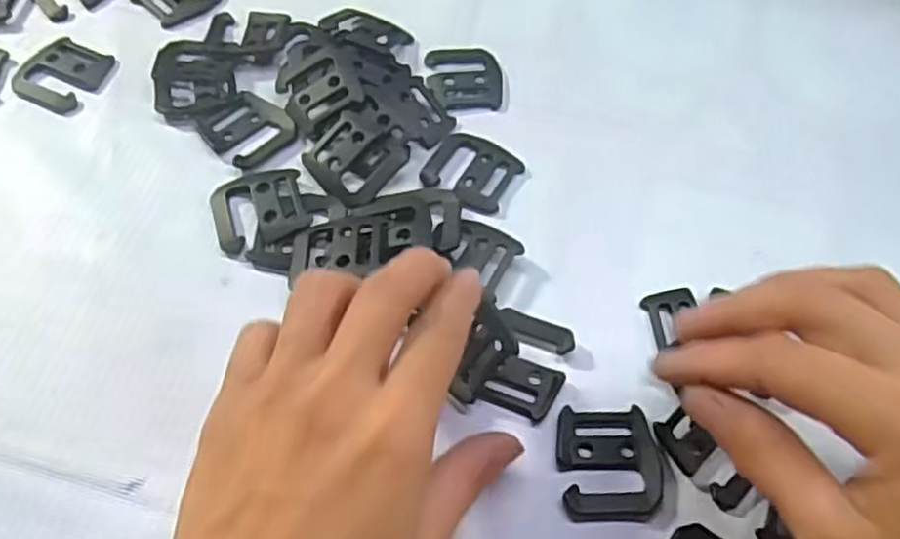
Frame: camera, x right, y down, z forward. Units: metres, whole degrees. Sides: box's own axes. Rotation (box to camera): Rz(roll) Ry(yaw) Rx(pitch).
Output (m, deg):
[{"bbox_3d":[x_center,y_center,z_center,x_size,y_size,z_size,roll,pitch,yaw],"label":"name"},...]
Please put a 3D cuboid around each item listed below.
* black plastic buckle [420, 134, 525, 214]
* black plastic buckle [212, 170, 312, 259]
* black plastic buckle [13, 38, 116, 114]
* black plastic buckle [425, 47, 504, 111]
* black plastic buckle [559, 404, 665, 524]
[{"bbox_3d":[0.010,-0.045,0.329,0.039,0.004,0.037,29,62,13],"label":"black plastic buckle"},{"bbox_3d":[-0.081,-0.027,0.312,0.038,0.005,0.038,-15,62,-12],"label":"black plastic buckle"},{"bbox_3d":[-0.185,-0.093,0.350,0.040,0.004,0.040,22,61,9],"label":"black plastic buckle"},{"bbox_3d":[0.007,-0.095,0.359,0.036,0.004,0.043,-1,60,-4],"label":"black plastic buckle"},{"bbox_3d":[0.058,0.070,0.264,0.036,0.004,0.040,-1,60,-4],"label":"black plastic buckle"}]

